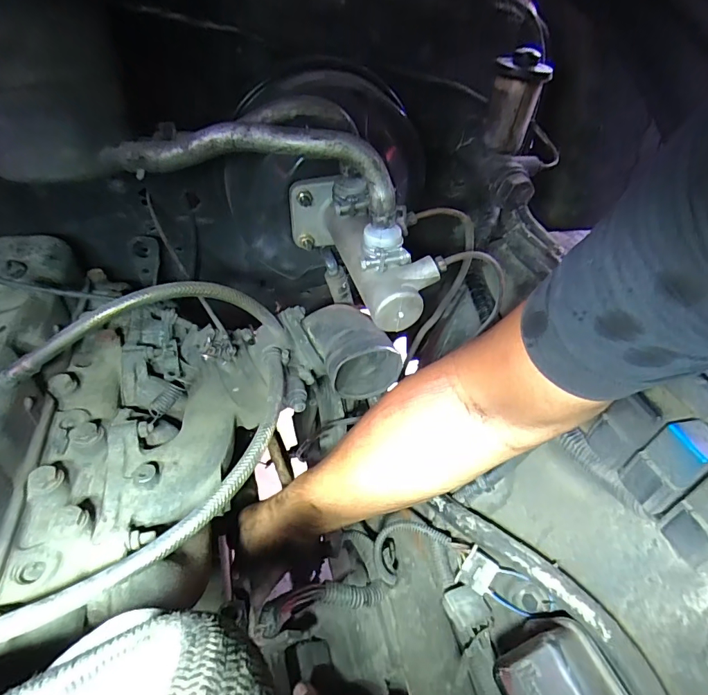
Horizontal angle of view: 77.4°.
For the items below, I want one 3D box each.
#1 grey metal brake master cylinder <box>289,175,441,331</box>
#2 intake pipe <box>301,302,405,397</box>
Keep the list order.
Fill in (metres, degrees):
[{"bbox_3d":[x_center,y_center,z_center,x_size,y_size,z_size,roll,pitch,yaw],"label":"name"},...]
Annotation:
[{"bbox_3d":[0.003,-0.088,0.358,0.059,0.077,0.163,-18,49,-23],"label":"grey metal brake master cylinder"},{"bbox_3d":[-0.003,-0.003,0.420,0.066,0.067,0.086,-14,48,-20],"label":"intake pipe"}]

